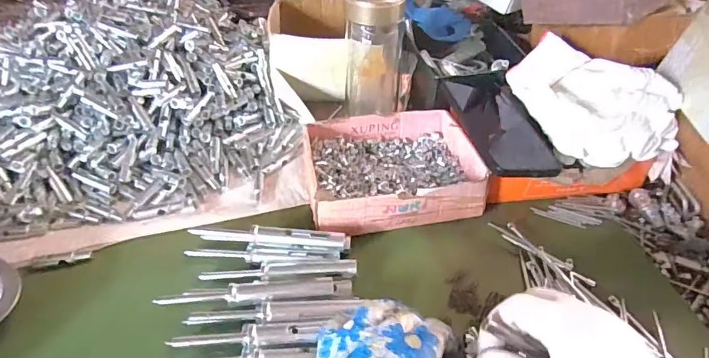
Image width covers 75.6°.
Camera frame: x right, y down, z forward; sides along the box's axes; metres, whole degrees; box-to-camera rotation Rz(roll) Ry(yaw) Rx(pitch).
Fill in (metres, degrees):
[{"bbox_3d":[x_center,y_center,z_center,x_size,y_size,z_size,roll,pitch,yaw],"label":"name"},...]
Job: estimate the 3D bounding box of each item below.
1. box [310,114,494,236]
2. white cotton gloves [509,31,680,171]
[{"bbox_3d":[0.037,-0.016,0.499,0.176,0.052,0.147,-8,44,-10],"label":"box"},{"bbox_3d":[0.256,-0.092,0.489,0.095,0.086,0.167,-12,45,-15],"label":"white cotton gloves"}]

